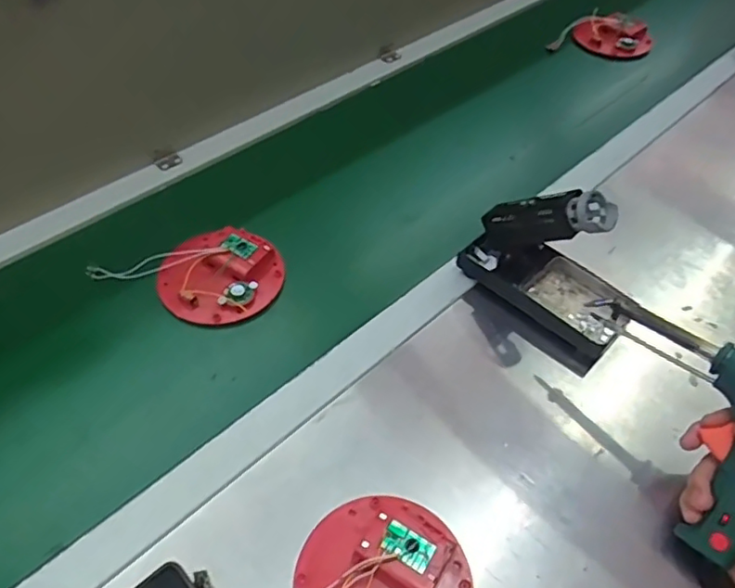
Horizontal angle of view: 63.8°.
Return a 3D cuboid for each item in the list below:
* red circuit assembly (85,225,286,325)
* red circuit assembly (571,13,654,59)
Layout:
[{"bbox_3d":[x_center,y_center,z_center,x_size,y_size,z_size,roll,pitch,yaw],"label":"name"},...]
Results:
[{"bbox_3d":[-0.172,-0.030,0.594,0.166,0.024,0.111,24,53,16],"label":"red circuit assembly"},{"bbox_3d":[0.394,-0.407,0.938,0.112,0.031,0.089,4,50,0],"label":"red circuit assembly"}]

